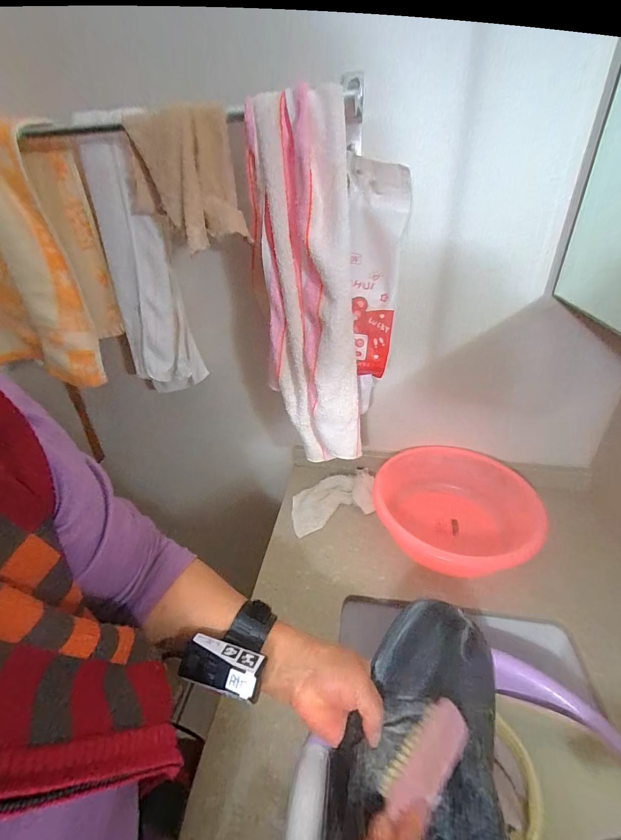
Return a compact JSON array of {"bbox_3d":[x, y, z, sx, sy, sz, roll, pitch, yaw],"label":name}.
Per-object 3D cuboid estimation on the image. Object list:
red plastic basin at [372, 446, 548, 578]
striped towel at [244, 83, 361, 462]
[{"bbox_3d":[0.228,0.145,0.575,0.229,0.081,0.243,-2,32,2],"label":"red plastic basin"},{"bbox_3d":[-0.008,-0.139,0.458,0.149,0.418,0.063,21,40,33],"label":"striped towel"}]

